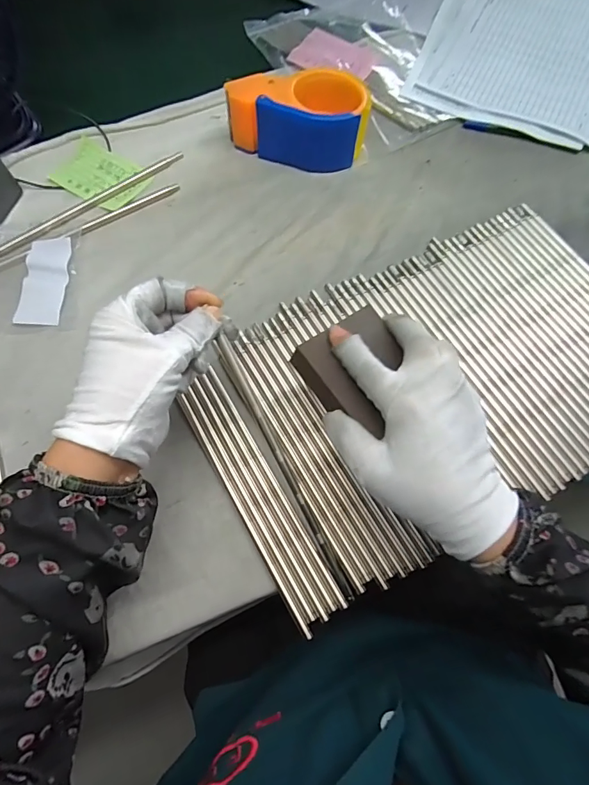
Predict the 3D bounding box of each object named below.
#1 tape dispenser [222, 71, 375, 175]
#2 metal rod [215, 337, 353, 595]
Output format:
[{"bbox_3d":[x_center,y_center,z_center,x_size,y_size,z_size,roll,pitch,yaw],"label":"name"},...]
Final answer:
[{"bbox_3d":[0.004,-0.286,0.432,0.140,0.058,0.072,13,70,6],"label":"tape dispenser"},{"bbox_3d":[-0.012,0.050,0.336,0.009,0.005,0.230,-25,72,-8],"label":"metal rod"}]

